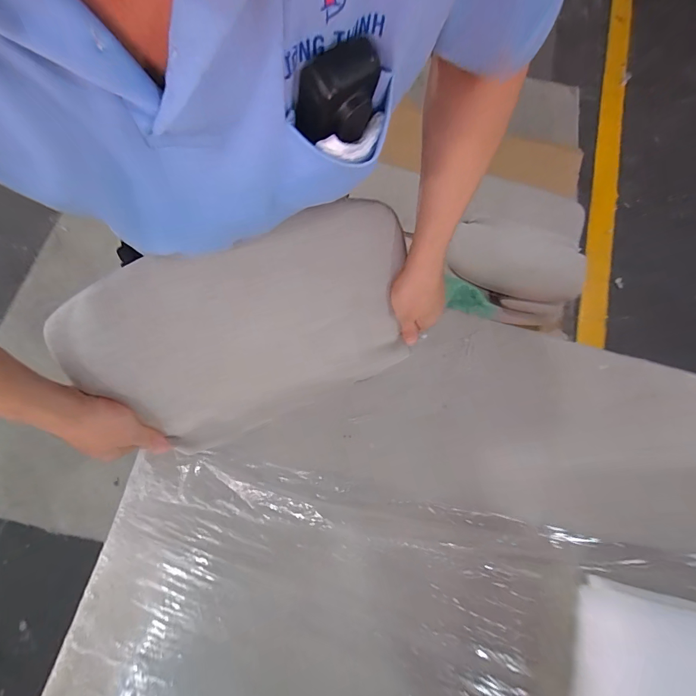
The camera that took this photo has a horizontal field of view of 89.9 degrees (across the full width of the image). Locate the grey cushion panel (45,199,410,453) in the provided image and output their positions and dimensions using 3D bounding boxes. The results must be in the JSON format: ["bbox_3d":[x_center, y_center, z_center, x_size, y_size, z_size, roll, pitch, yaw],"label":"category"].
[{"bbox_3d":[-0.120,-0.024,0.475,0.404,0.060,0.246,-22,116,-11],"label":"grey cushion panel"}]

